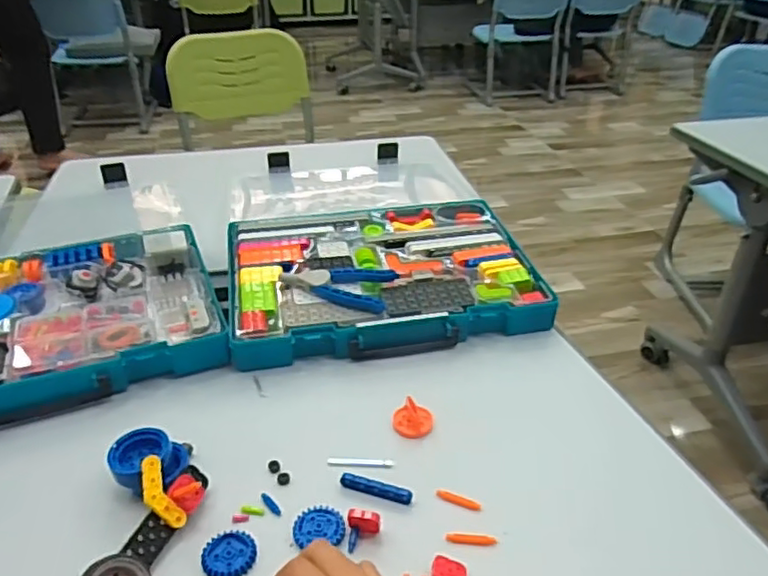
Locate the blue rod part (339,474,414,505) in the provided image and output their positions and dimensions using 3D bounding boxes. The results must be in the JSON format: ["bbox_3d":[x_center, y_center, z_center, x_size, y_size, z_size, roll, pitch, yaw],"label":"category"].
[{"bbox_3d":[-0.006,0.166,0.518,0.061,0.010,0.011,11,35,15],"label":"blue rod part"}]

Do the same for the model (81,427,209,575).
[{"bbox_3d":[-0.181,0.183,0.465,0.074,0.045,0.189,-4,34,-4],"label":"model"}]

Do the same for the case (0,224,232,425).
[{"bbox_3d":[-0.373,0.044,0.682,0.361,0.070,0.252,-16,34,-20],"label":"case"}]

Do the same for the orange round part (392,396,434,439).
[{"bbox_3d":[0.027,0.120,0.580,0.037,0.017,0.032,3,34,3],"label":"orange round part"}]

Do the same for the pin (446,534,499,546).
[{"bbox_3d":[0.067,0.194,0.480,0.039,0.005,0.007,2,34,1],"label":"pin"}]

